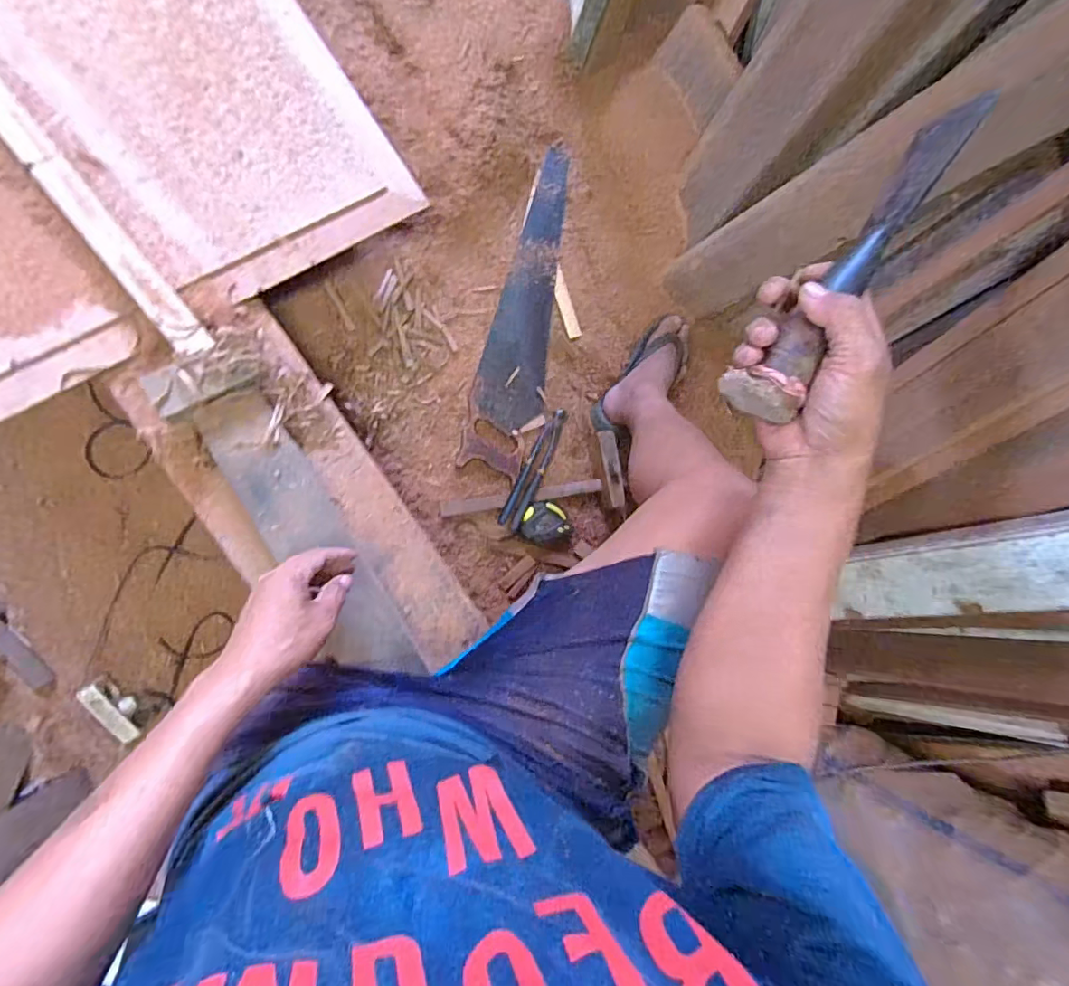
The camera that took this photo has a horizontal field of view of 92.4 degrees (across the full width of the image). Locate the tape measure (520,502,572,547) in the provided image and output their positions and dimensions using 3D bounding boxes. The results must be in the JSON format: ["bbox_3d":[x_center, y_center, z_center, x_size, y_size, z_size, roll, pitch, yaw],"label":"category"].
[{"bbox_3d":[0.019,0.053,0.857,0.090,0.038,0.073,17,85,-8],"label":"tape measure"}]

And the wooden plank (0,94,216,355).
[{"bbox_3d":[-0.789,-0.672,0.558,0.042,0.032,1.297,-39,93,-9],"label":"wooden plank"}]

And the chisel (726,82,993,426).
[{"bbox_3d":[0.212,-0.151,0.347,0.044,0.051,0.235,36,89,-5],"label":"chisel"}]

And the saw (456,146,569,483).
[{"bbox_3d":[-0.007,-0.302,0.859,0.109,0.028,0.540,15,85,-8],"label":"saw"}]

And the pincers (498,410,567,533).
[{"bbox_3d":[-0.001,-0.042,0.853,0.039,0.022,0.216,25,83,-7],"label":"pincers"}]

